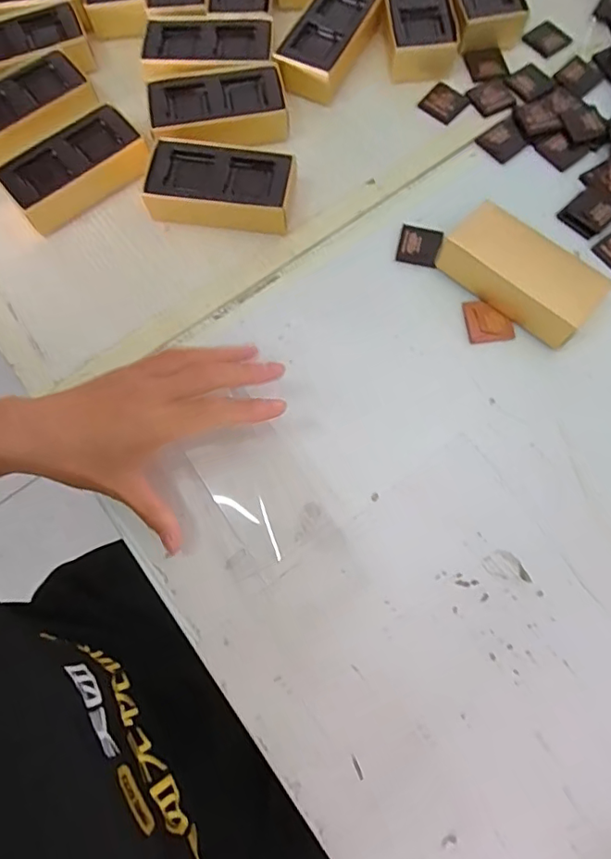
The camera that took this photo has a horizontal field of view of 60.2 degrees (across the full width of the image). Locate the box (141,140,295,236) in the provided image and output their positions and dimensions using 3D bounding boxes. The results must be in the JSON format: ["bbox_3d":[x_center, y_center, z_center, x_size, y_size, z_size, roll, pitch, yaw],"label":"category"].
[{"bbox_3d":[-0.067,-0.192,0.422,0.111,0.035,0.059,10,73,4],"label":"box"}]

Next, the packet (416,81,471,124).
[{"bbox_3d":[0.123,-0.288,0.463,0.034,0.004,0.038,41,77,13],"label":"packet"}]

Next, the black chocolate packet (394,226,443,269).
[{"bbox_3d":[0.090,-0.146,0.417,0.033,0.008,0.032,14,80,11],"label":"black chocolate packet"}]

